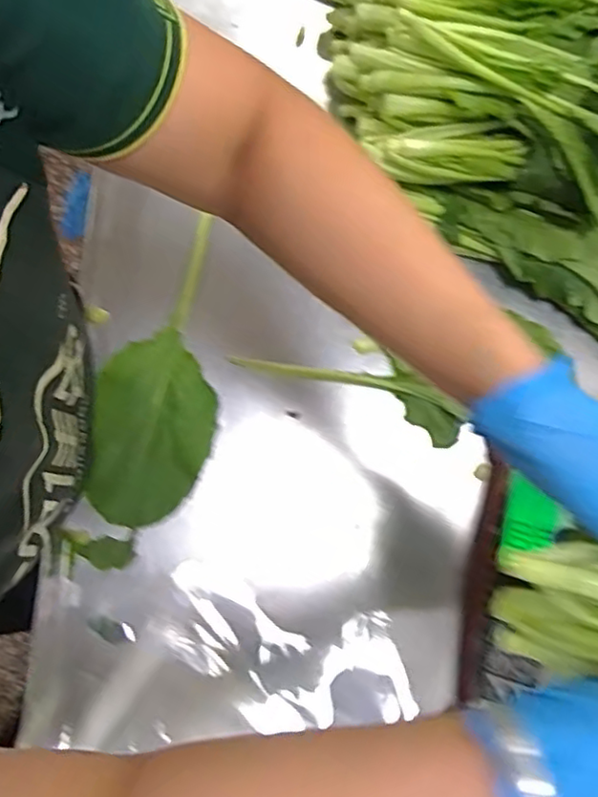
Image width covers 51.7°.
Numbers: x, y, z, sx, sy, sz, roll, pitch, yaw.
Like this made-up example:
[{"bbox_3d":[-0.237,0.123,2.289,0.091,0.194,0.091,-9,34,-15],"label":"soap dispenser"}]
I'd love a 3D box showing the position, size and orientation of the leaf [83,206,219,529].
[{"bbox_3d":[-0.138,-0.024,0.607,0.115,0.025,0.288,5,85,3],"label":"leaf"}]

